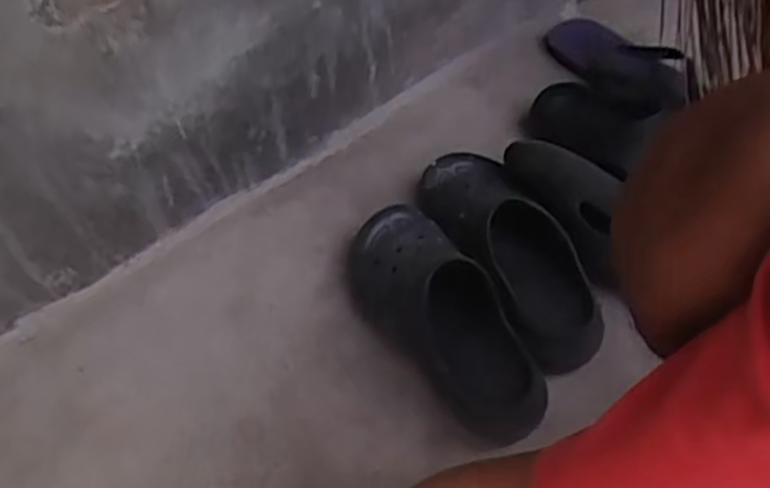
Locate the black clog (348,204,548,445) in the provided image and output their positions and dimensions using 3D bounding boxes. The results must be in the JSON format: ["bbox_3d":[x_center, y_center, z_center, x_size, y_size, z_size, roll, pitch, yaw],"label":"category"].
[{"bbox_3d":[0.044,0.056,0.683,0.093,0.087,0.244,-24,50,-17],"label":"black clog"}]

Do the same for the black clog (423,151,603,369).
[{"bbox_3d":[0.113,-0.002,0.725,0.093,0.082,0.240,-20,49,-13],"label":"black clog"}]

